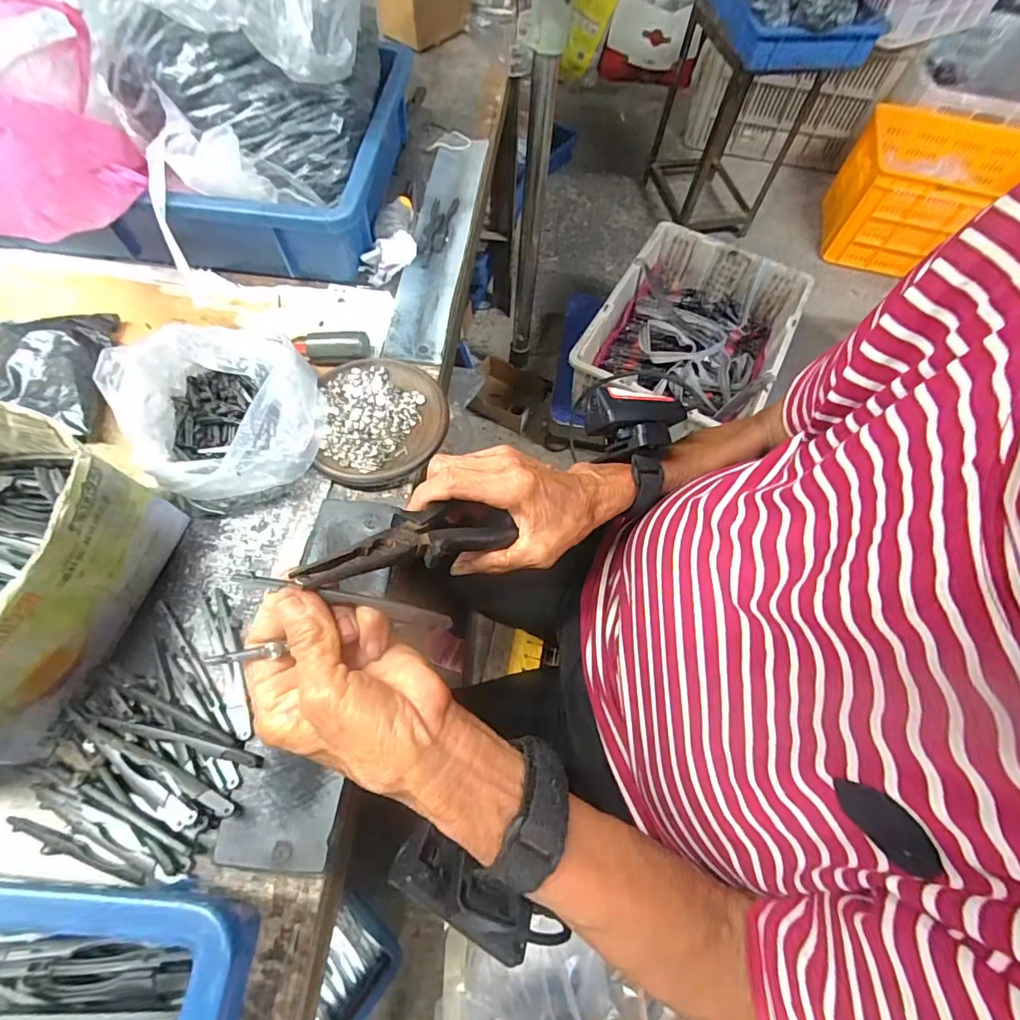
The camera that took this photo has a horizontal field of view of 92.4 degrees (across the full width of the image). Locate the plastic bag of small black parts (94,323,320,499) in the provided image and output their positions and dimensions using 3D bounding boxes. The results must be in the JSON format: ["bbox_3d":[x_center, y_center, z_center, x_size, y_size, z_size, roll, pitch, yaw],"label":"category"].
[{"bbox_3d":[-0.201,-0.071,0.349,0.122,0.069,0.124,-28,68,-16],"label":"plastic bag of small black parts"}]

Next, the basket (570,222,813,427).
[{"bbox_3d":[0.377,-0.363,1.039,0.346,0.171,0.470,27,65,10],"label":"basket"}]

